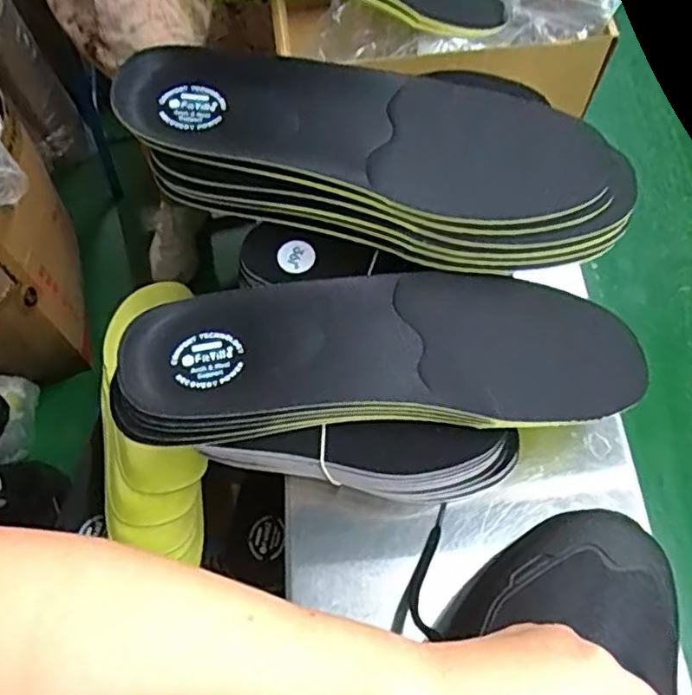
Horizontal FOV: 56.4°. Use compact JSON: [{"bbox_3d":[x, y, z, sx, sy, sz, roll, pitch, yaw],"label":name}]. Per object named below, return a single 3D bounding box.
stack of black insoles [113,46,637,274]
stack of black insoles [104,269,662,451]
[{"bbox_3d":[0.025,-0.134,0.416,0.325,0.056,0.133,11,63,8],"label":"stack of black insoles"},{"bbox_3d":[0.024,0.003,0.389,0.306,0.033,0.099,-6,63,-4],"label":"stack of black insoles"}]

